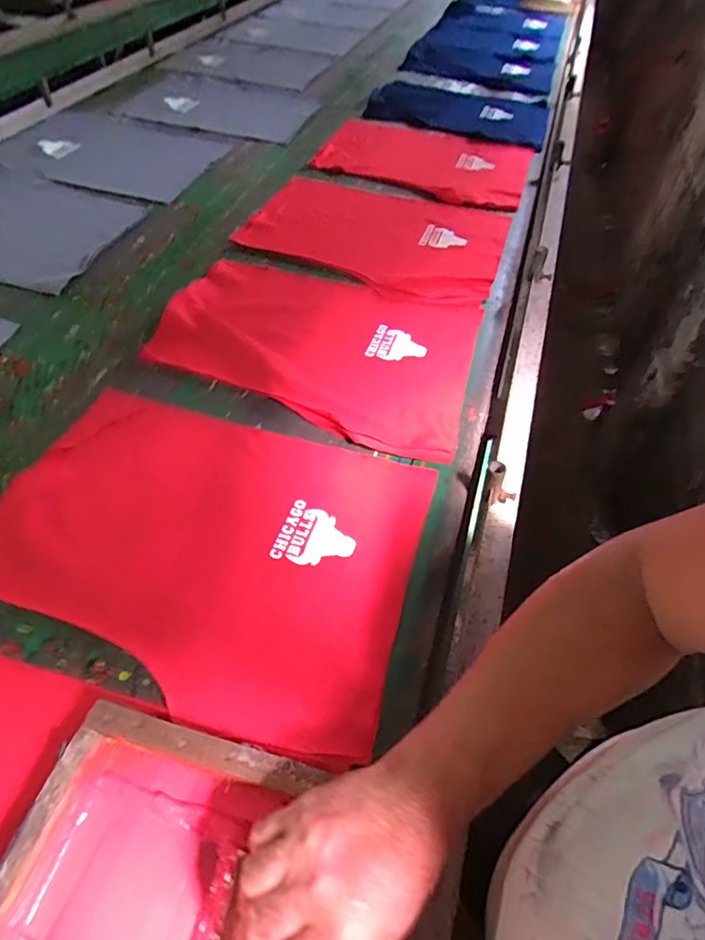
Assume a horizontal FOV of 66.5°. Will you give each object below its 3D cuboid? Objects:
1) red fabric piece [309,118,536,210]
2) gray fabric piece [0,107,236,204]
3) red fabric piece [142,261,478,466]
[{"bbox_3d":[0.169,-0.742,1.267,0.487,0.028,0.362,16,51,10],"label":"red fabric piece"},{"bbox_3d":[-0.566,-0.739,1.233,0.488,0.035,0.358,13,52,7],"label":"gray fabric piece"},{"bbox_3d":[-0.050,-0.198,0.817,0.464,0.023,0.342,14,52,8],"label":"red fabric piece"}]

